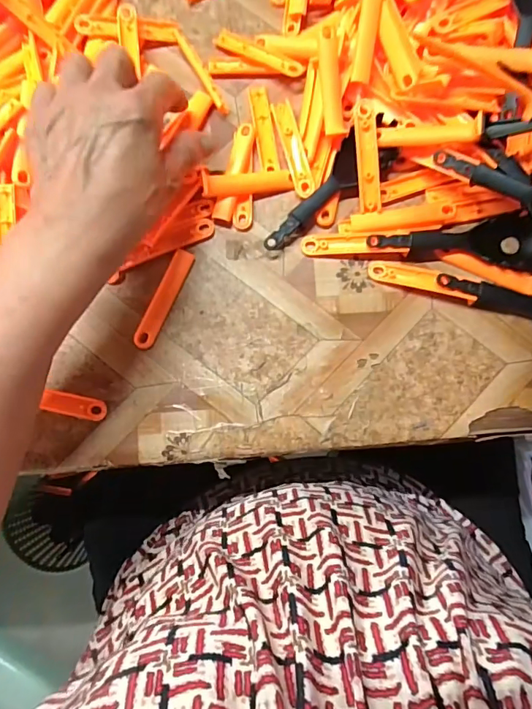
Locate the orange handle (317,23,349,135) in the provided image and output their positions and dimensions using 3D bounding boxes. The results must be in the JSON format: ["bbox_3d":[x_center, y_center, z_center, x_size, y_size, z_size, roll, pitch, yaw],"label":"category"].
[{"bbox_3d":[0.047,-0.197,0.334,0.014,0.006,0.070,-9,104,-1],"label":"orange handle"}]

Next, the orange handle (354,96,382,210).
[{"bbox_3d":[0.072,-0.141,0.328,0.014,0.007,0.076,-6,97,0],"label":"orange handle"}]

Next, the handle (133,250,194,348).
[{"bbox_3d":[-0.073,-0.040,0.332,0.015,0.005,0.076,24,84,3],"label":"handle"}]

